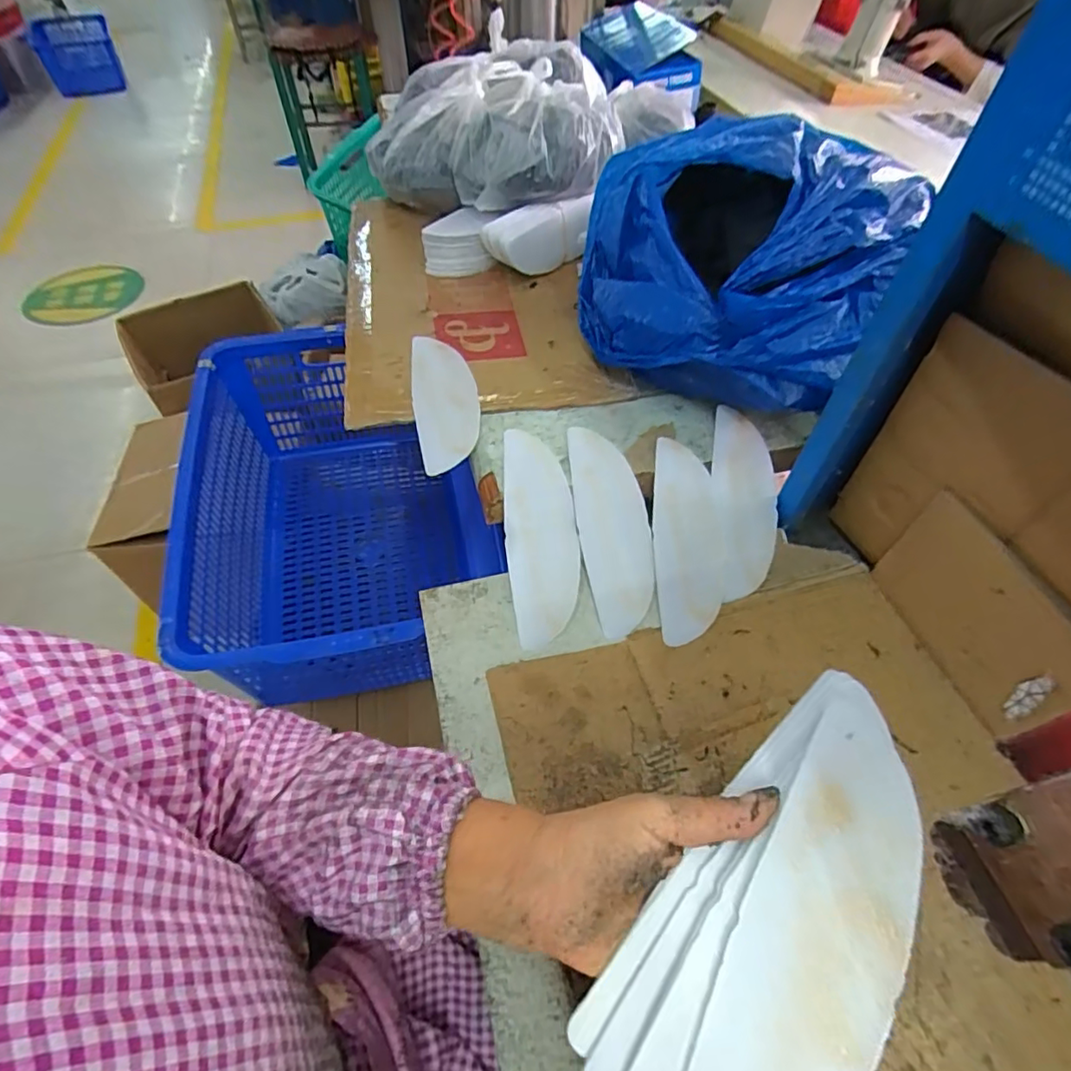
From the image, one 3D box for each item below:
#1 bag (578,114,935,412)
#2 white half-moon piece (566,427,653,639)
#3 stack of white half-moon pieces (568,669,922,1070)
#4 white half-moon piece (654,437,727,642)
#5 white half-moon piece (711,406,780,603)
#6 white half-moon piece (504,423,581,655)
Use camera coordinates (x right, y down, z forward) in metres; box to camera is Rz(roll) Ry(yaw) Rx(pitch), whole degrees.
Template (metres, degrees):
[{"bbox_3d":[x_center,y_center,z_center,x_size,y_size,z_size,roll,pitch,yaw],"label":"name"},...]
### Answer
[{"bbox_3d":[0.212,-0.306,0.637,0.292,0.162,0.326,24,57,17],"label":"bag"},{"bbox_3d":[0.075,-0.009,0.565,0.065,0.009,0.204,-8,79,1],"label":"white half-moon piece"},{"bbox_3d":[0.108,0.172,0.256,0.097,0.020,0.217,32,78,21],"label":"stack of white half-moon pieces"},{"bbox_3d":[0.148,0.002,0.563,0.066,0.011,0.202,1,74,1],"label":"white half-moon piece"},{"bbox_3d":[0.213,-0.036,0.591,0.066,0.010,0.204,4,70,-10],"label":"white half-moon piece"},{"bbox_3d":[0.006,0.000,0.557,0.069,0.011,0.203,-6,82,-11],"label":"white half-moon piece"}]

